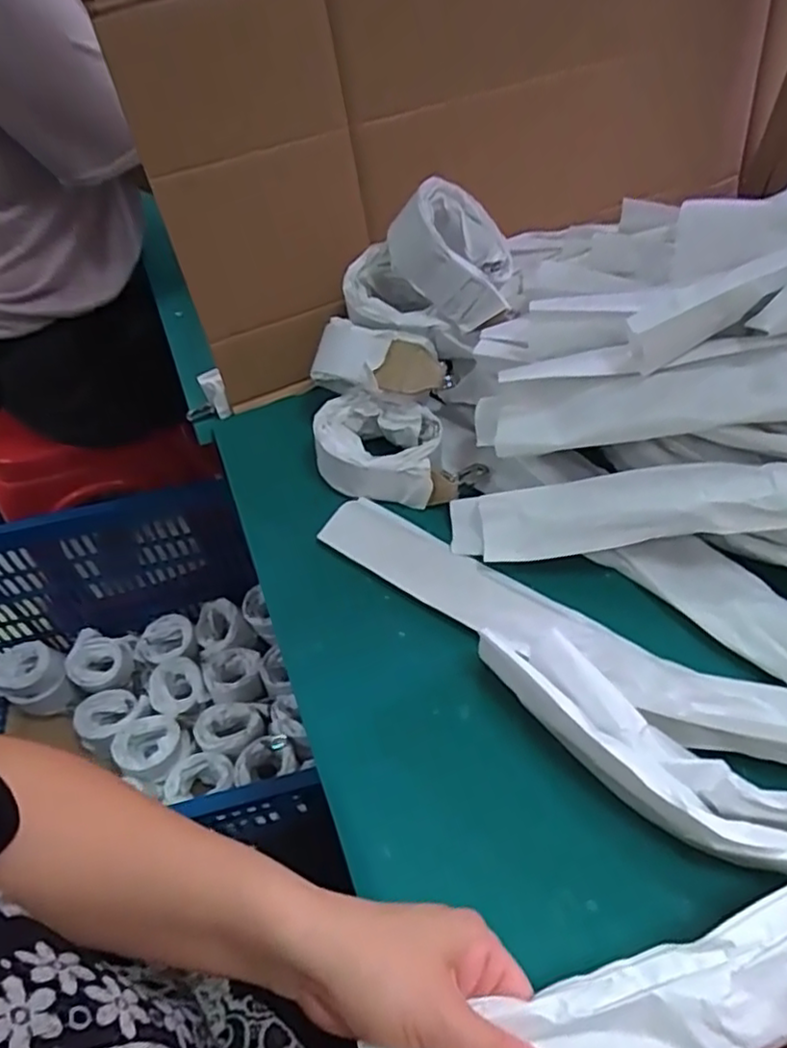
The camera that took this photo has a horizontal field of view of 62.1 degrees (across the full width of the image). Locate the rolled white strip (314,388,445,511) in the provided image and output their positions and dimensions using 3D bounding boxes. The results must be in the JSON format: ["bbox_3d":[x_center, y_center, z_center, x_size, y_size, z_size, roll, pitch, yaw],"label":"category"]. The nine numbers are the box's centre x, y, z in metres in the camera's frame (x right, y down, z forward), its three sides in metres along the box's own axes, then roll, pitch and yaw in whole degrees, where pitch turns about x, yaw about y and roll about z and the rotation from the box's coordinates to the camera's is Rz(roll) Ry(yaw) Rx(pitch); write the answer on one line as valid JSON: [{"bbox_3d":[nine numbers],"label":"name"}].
[{"bbox_3d":[-0.008,-0.061,0.530,0.112,0.044,0.075,7,53,10],"label":"rolled white strip"}]

